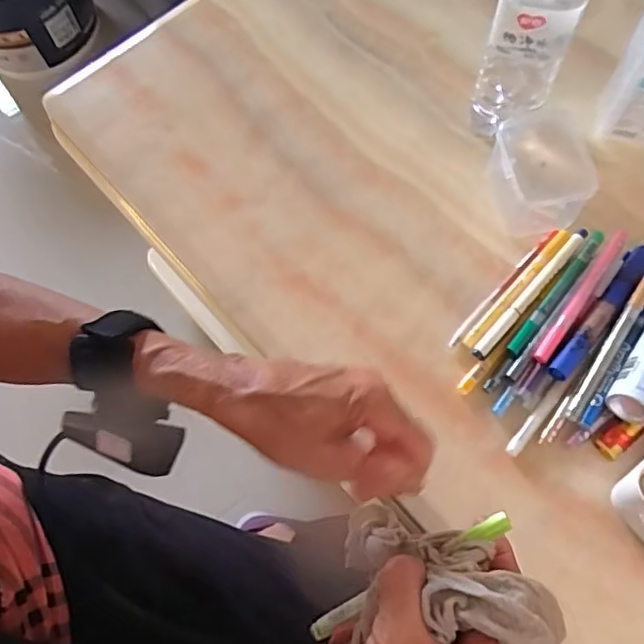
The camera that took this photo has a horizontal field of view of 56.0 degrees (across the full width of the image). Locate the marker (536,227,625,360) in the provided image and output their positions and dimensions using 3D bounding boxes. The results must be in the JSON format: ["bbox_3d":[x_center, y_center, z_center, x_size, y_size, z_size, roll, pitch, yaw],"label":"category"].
[{"bbox_3d":[0.204,-0.023,0.476,0.015,0.010,0.128,36,75,15],"label":"marker"}]

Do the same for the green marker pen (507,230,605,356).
[{"bbox_3d":[0.188,-0.024,0.487,0.013,0.015,0.130,37,75,15],"label":"green marker pen"}]

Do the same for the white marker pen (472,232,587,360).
[{"bbox_3d":[0.169,-0.024,0.489,0.012,0.016,0.142,40,76,16],"label":"white marker pen"}]

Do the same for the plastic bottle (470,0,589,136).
[{"bbox_3d":[0.164,-0.230,0.473,0.059,0.210,0.066,21,72,10],"label":"plastic bottle"}]

